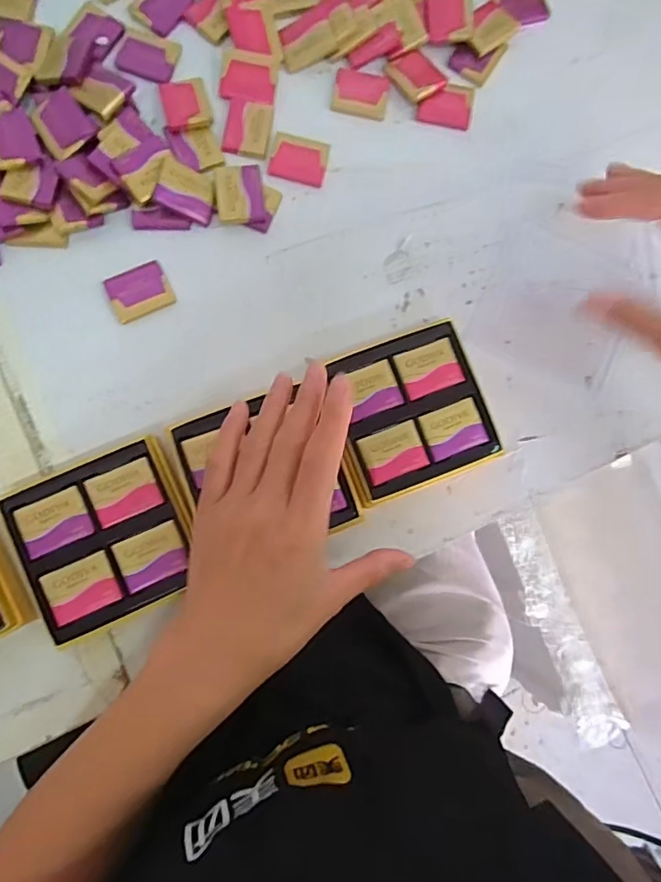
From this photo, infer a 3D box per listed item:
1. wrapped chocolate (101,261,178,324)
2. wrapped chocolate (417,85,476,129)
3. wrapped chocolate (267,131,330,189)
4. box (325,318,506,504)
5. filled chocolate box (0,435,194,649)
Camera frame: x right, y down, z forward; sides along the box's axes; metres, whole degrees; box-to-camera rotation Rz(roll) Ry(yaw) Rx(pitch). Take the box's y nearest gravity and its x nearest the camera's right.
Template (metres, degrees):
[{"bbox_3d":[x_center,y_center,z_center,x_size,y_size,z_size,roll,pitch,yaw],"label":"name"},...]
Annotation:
[{"bbox_3d":[-0.128,-0.101,0.352,0.040,0.005,0.032,-27,87,-7],"label":"wrapped chocolate"},{"bbox_3d":[0.084,-0.245,0.379,0.039,0.005,0.030,8,83,-4],"label":"wrapped chocolate"},{"bbox_3d":[-0.021,-0.197,0.365,0.039,0.004,0.033,10,83,-4],"label":"wrapped chocolate"},{"bbox_3d":[0.050,-0.018,0.347,0.096,0.031,0.095,-20,86,-7],"label":"box"},{"bbox_3d":[-0.134,0.060,0.322,0.096,0.030,0.094,-23,86,-7],"label":"filled chocolate box"}]

